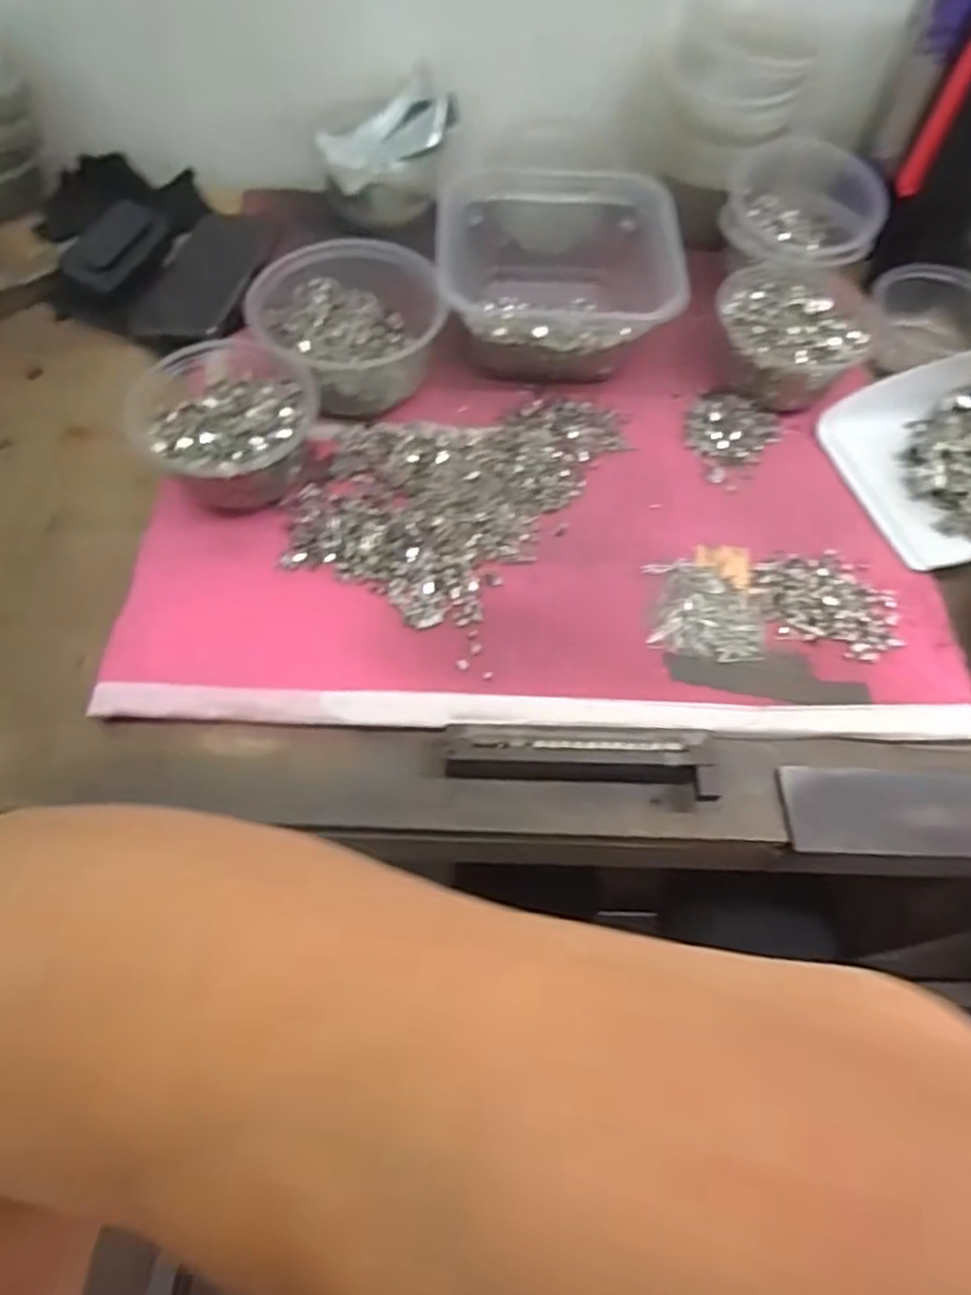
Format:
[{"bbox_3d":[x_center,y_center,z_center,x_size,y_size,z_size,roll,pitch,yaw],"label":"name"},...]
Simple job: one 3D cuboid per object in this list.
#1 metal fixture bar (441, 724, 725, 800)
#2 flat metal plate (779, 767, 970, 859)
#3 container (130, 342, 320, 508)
[{"bbox_3d":[0.053,0.064,0.412,0.147,0.028,0.035,4,60,0],"label":"metal fixture bar"},{"bbox_3d":[0.293,0.095,0.419,0.241,0.010,0.049,1,69,1],"label":"flat metal plate"},{"bbox_3d":[-0.170,-0.149,0.487,0.113,0.053,0.111,1,60,-2],"label":"container"}]

